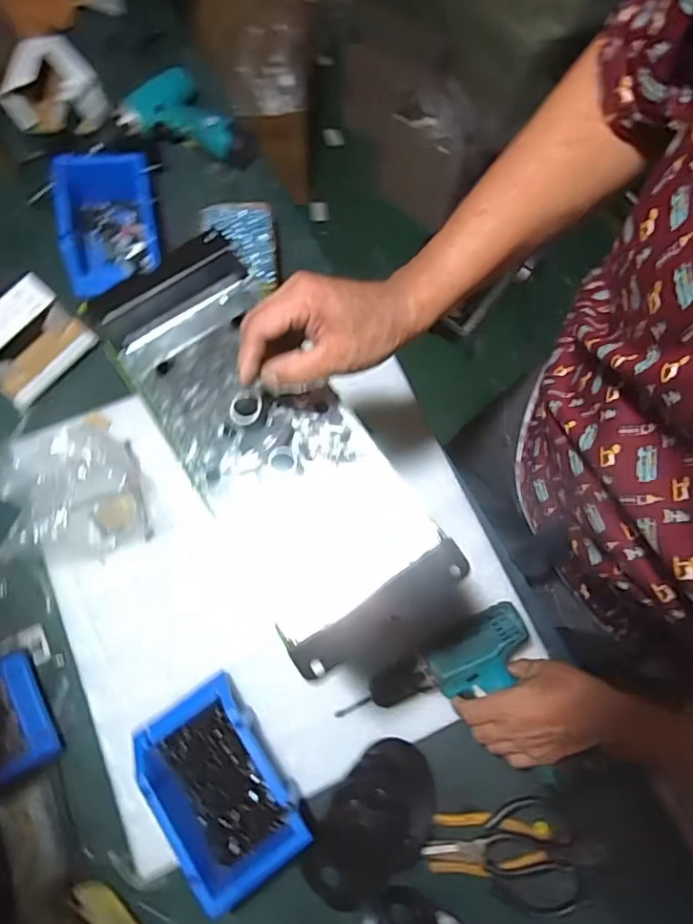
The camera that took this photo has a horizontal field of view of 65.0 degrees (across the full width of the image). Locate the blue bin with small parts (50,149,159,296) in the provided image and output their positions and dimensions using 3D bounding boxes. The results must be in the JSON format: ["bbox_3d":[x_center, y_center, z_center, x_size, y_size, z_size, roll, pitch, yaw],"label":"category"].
[{"bbox_3d":[-0.322,-0.323,0.755,0.121,0.080,0.181,-10,75,-4],"label":"blue bin with small parts"}]

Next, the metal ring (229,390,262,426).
[{"bbox_3d":[-0.081,-0.044,0.442,0.023,0.006,0.031,18,75,4],"label":"metal ring"}]

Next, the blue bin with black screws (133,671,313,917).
[{"bbox_3d":[-0.133,0.333,0.572,0.118,0.074,0.184,-33,78,-10],"label":"blue bin with black screws"}]

